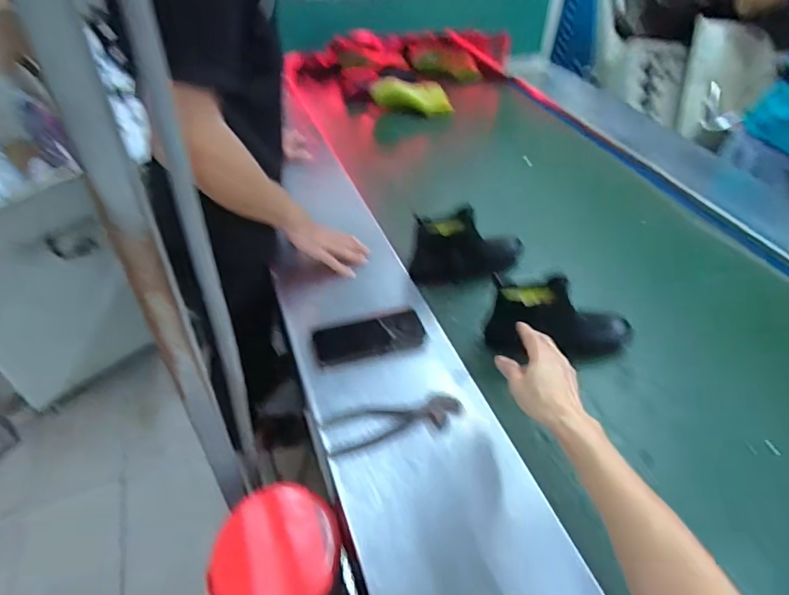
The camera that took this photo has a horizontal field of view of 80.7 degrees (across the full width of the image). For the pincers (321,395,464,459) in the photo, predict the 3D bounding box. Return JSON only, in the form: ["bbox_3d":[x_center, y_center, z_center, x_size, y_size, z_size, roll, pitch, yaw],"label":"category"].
[{"bbox_3d":[0.000,0.158,0.622,0.186,0.017,0.065,-11,47,-15],"label":"pincers"}]

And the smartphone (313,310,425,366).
[{"bbox_3d":[-0.040,0.060,0.730,0.167,0.009,0.071,-13,50,-12],"label":"smartphone"}]

